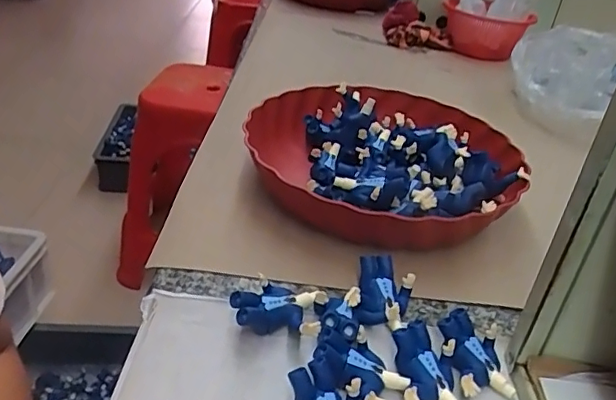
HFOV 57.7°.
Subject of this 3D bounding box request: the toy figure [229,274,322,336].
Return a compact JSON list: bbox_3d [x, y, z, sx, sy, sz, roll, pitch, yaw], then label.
[{"bbox_3d":[-0.019,0.070,0.351,0.055,0.028,0.033,6,32,7],"label":"toy figure"}]

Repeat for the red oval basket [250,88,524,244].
[{"bbox_3d":[0.067,-0.038,0.511,0.243,0.057,0.249,1,32,-9],"label":"red oval basket"}]

